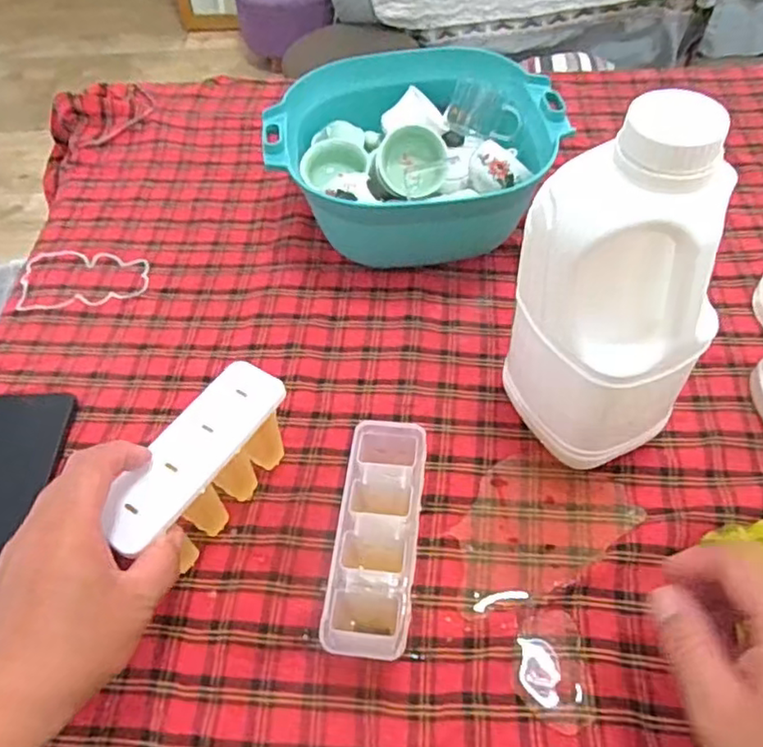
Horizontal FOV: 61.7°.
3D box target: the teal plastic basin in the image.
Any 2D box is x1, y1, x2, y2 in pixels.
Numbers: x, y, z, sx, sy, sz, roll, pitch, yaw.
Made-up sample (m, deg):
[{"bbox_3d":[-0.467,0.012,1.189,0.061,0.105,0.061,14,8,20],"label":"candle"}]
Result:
[{"bbox_3d":[0.029,-0.206,0.619,0.255,0.109,0.176,-8,53,-2],"label":"teal plastic basin"}]

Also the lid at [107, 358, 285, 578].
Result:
[{"bbox_3d":[-0.119,0.071,0.446,0.047,0.082,0.141,26,59,21],"label":"lid"}]

